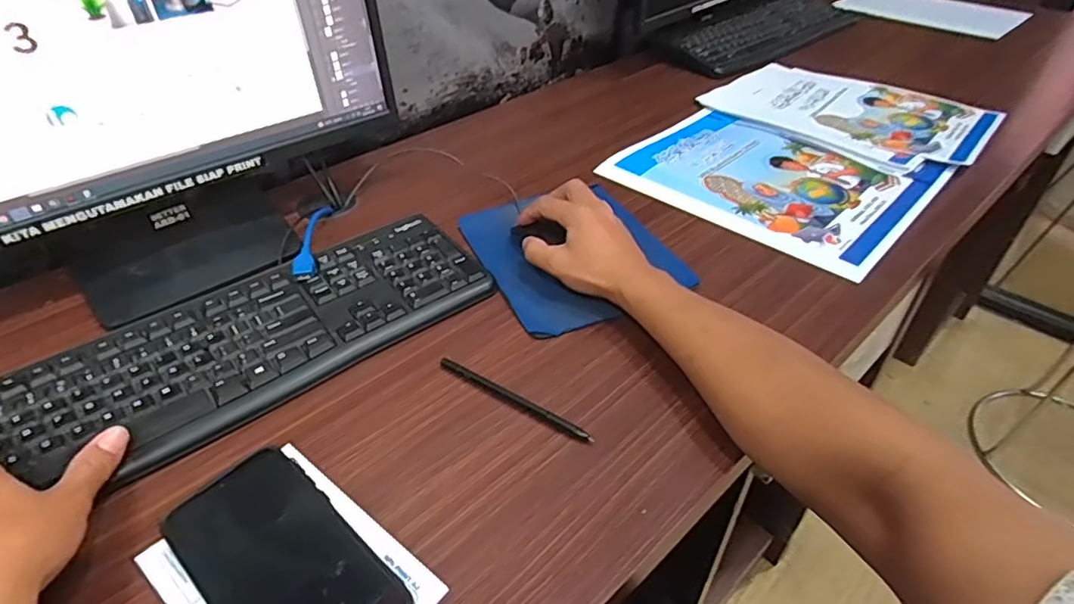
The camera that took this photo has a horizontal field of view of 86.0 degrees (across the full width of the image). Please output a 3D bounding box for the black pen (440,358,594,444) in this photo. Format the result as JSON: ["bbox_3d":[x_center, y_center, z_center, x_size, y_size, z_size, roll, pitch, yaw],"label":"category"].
[{"bbox_3d":[-0.020,0.072,0.438,0.139,0.009,0.008,24,47,26],"label":"black pen"}]

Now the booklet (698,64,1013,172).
[{"bbox_3d":[0.435,-0.274,0.815,0.341,0.015,0.242,32,51,31],"label":"booklet"}]

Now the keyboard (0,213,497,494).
[{"bbox_3d":[-0.249,0.034,0.476,0.421,0.016,0.165,-23,46,-23],"label":"keyboard"}]

